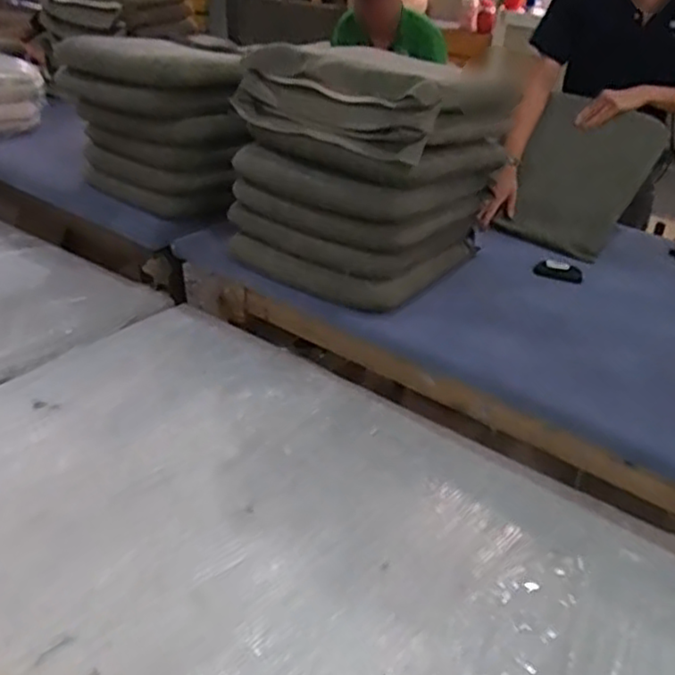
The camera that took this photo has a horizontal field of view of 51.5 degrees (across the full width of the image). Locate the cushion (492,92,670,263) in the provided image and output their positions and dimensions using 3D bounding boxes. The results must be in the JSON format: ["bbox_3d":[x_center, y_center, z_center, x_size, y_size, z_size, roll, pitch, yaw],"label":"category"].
[{"bbox_3d":[0.617,-0.412,1.790,0.312,0.388,0.057,31,5,31],"label":"cushion"}]

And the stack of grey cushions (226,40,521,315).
[{"bbox_3d":[0.061,-0.367,1.496,0.463,0.432,0.352,24,36,28],"label":"stack of grey cushions"}]

